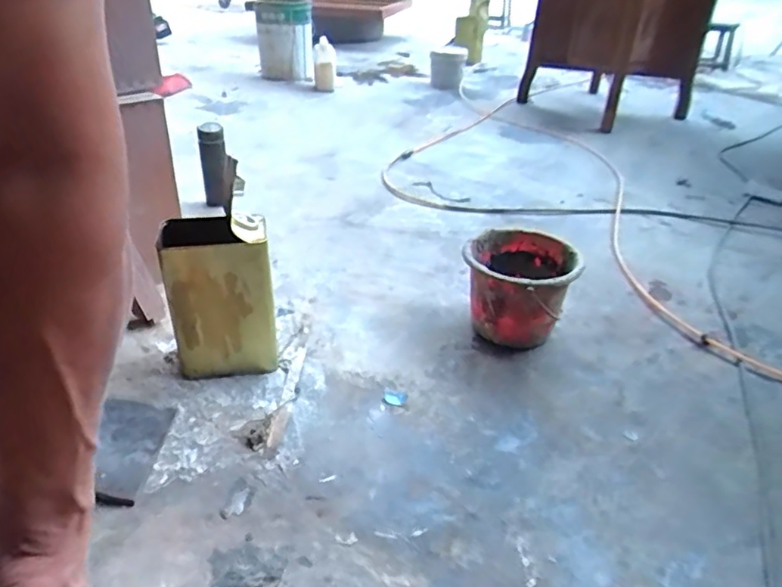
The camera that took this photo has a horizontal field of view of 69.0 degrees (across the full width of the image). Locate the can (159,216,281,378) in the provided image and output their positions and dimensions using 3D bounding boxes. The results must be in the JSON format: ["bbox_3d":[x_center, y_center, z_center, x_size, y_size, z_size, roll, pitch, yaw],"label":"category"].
[{"bbox_3d":[-0.282,0.019,0.953,0.173,0.293,0.083,-6,33,-20],"label":"can"}]

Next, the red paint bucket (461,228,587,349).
[{"bbox_3d":[0.244,-0.003,1.131,0.222,0.172,0.189,22,37,28],"label":"red paint bucket"}]

